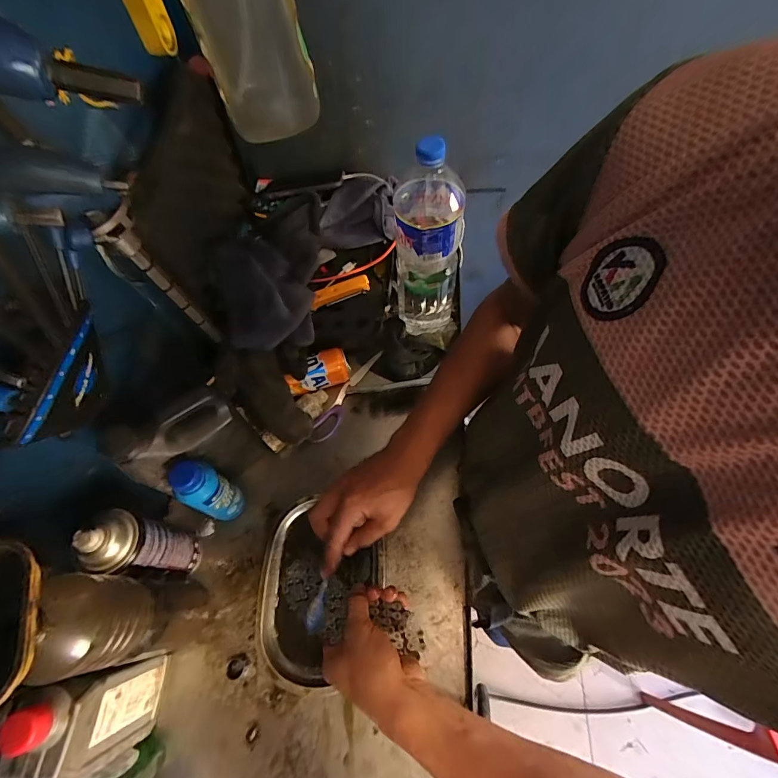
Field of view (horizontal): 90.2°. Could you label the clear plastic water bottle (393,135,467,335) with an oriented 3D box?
[{"bbox_3d":[0.056,-0.191,0.542,0.091,0.302,0.084,7,65,5],"label":"clear plastic water bottle"}]

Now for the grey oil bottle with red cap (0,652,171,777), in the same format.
[{"bbox_3d":[-0.286,0.323,0.381,0.048,0.196,0.093,0,65,1],"label":"grey oil bottle with red cap"}]

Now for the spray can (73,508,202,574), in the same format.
[{"bbox_3d":[-0.277,0.176,0.440,0.053,0.179,0.055,-1,65,1],"label":"spray can"}]

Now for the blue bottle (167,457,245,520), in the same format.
[{"bbox_3d":[-0.222,0.128,0.483,0.040,0.143,0.051,21,67,11],"label":"blue bottle"}]

